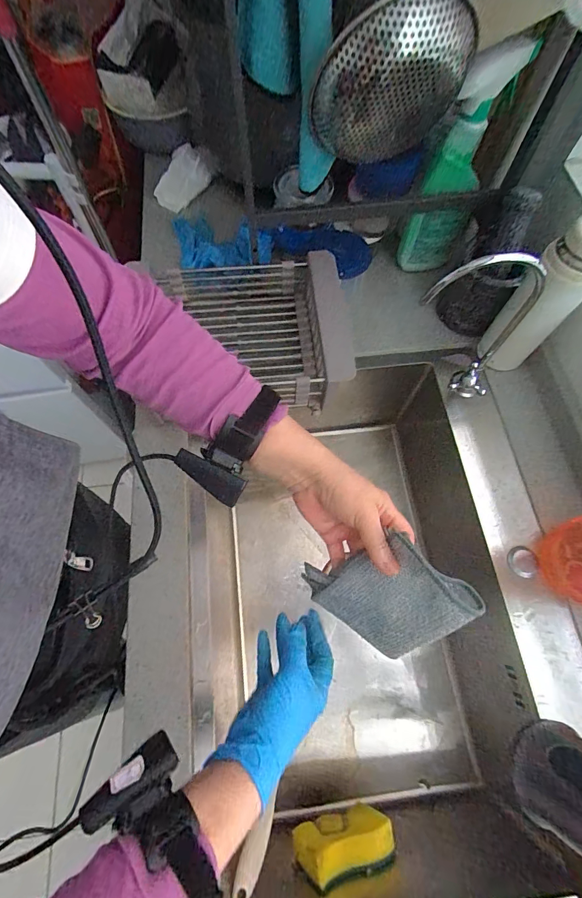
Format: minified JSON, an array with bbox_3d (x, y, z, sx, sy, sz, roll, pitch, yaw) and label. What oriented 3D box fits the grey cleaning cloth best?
[{"bbox_3d":[0.083,0.140,0.367,0.116,0.148,0.016,45,40,17],"label":"grey cleaning cloth"}]

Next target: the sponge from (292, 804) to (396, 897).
[{"bbox_3d":[0.062,0.467,0.445,0.121,0.060,0.037,-8,69,-4],"label":"sponge"}]

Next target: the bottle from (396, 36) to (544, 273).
[{"bbox_3d":[0.224,-0.379,0.538,0.088,0.292,0.089,28,71,10],"label":"bottle"}]

